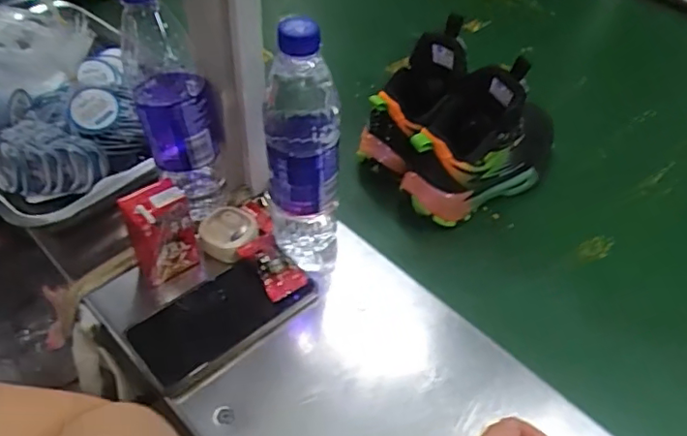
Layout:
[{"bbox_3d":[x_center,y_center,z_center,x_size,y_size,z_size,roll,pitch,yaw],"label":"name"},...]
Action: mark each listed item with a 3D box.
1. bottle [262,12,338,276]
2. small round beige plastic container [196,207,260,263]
[{"bbox_3d":[-0.034,-0.050,0.502,0.065,0.234,0.059,-1,48,-6],"label":"bottle"},{"bbox_3d":[-0.112,0.013,0.569,0.049,0.025,0.053,3,48,-3],"label":"small round beige plastic container"}]

